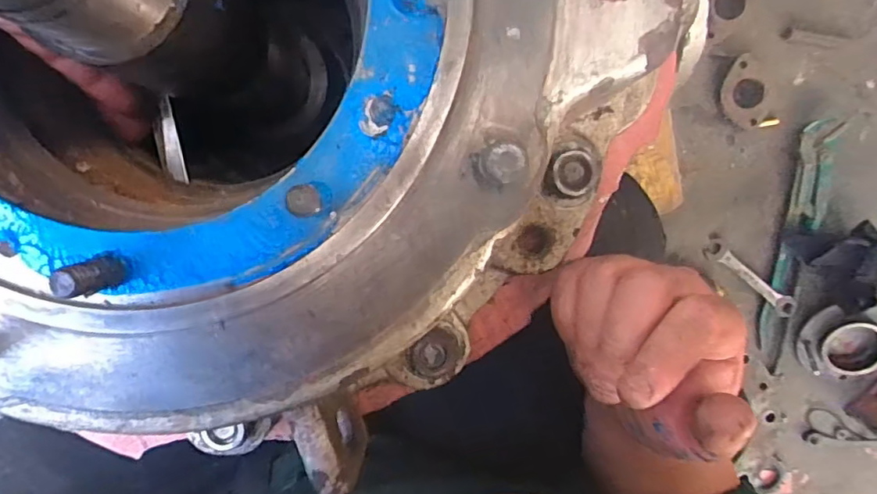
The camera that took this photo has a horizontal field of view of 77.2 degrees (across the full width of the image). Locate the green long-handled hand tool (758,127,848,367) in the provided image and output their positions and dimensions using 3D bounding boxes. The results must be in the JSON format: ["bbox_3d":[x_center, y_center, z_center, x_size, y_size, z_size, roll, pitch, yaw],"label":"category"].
[{"bbox_3d":[0.598,0.007,0.920,0.079,0.040,0.423,12,99,-4],"label":"green long-handled hand tool"}]

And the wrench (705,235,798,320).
[{"bbox_3d":[0.522,0.049,0.919,0.194,0.016,0.038,37,96,-7],"label":"wrench"}]

